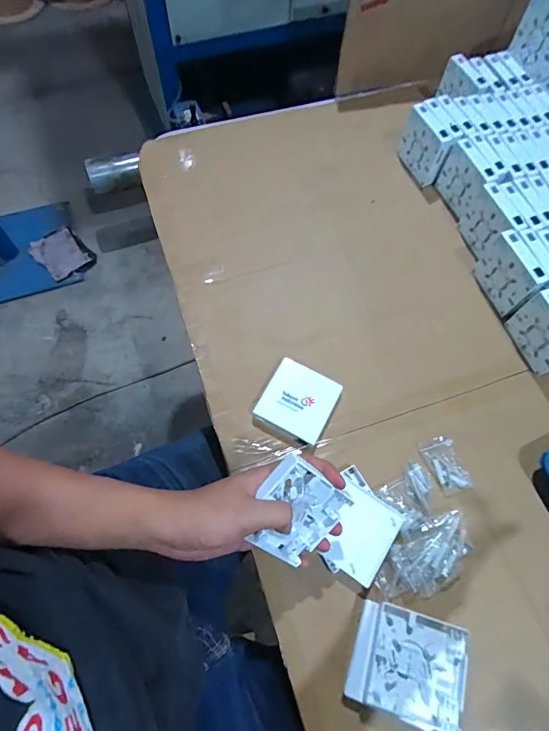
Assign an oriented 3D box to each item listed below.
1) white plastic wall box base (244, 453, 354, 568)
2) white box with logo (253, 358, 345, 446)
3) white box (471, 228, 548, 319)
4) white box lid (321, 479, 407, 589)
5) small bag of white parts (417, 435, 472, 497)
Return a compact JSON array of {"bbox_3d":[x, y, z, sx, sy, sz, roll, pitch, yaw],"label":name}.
[{"bbox_3d":[0.016,0.136,0.390,0.087,0.017,0.086,40,91,-29],"label":"white plastic wall box base"},{"bbox_3d":[0.029,0.046,0.534,0.086,0.026,0.086,26,68,9],"label":"white box with logo"},{"bbox_3d":[0.318,-0.123,0.577,0.023,0.083,0.087,-18,69,-9],"label":"white box"},{"bbox_3d":[0.094,0.183,0.466,0.074,0.009,0.083,35,70,13],"label":"white box lid"},{"bbox_3d":[0.207,0.119,0.510,0.042,0.007,0.066,-21,69,-11],"label":"small bag of white parts"}]

